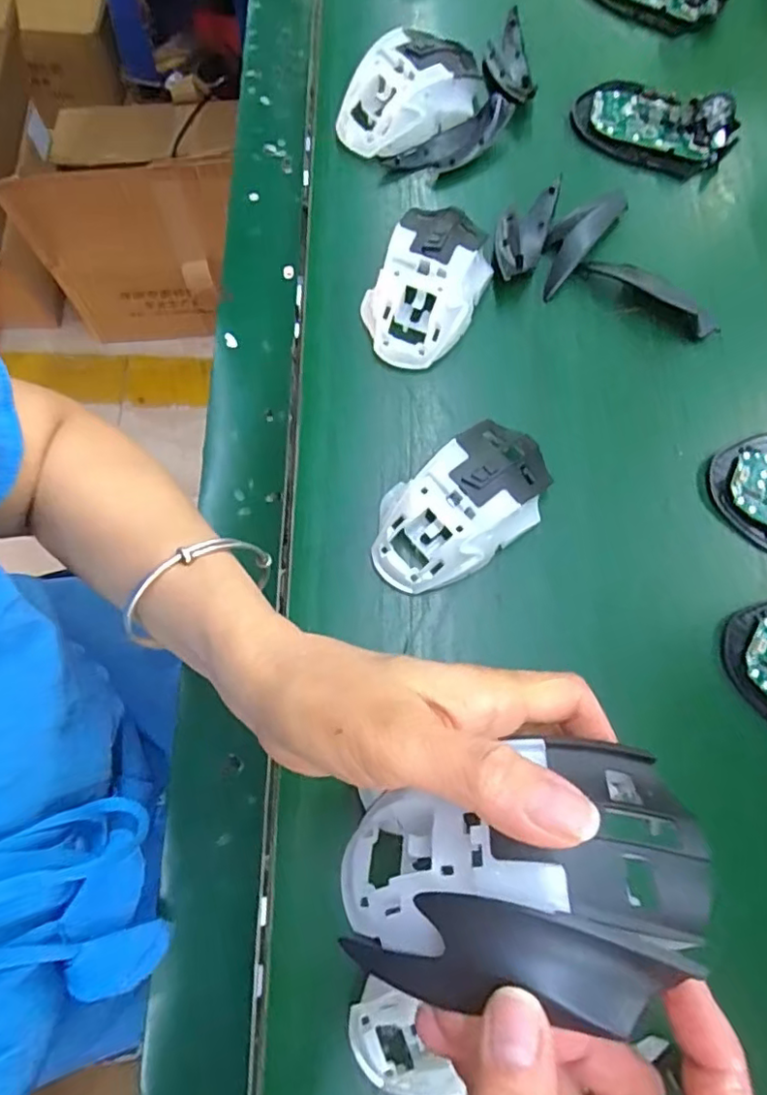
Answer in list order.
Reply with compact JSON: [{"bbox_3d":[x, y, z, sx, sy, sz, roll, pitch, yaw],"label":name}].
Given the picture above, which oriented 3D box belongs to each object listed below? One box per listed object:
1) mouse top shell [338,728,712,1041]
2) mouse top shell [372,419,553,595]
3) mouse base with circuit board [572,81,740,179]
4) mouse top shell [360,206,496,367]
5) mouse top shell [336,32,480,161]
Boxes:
[{"bbox_3d":[0.039,0.098,0.186,0.113,0.040,0.080,-1,66,13],"label":"mouse top shell"},{"bbox_3d":[0.045,-0.022,0.335,0.112,0.035,0.061,-40,79,-12],"label":"mouse top shell"},{"bbox_3d":[0.196,-0.307,0.433,0.112,0.029,0.059,27,75,5],"label":"mouse base with circuit board"},{"bbox_3d":[0.030,-0.171,0.376,0.068,0.035,0.117,28,75,6],"label":"mouse top shell"},{"bbox_3d":[0.019,-0.322,0.417,0.113,0.035,0.064,-33,78,-10],"label":"mouse top shell"}]

